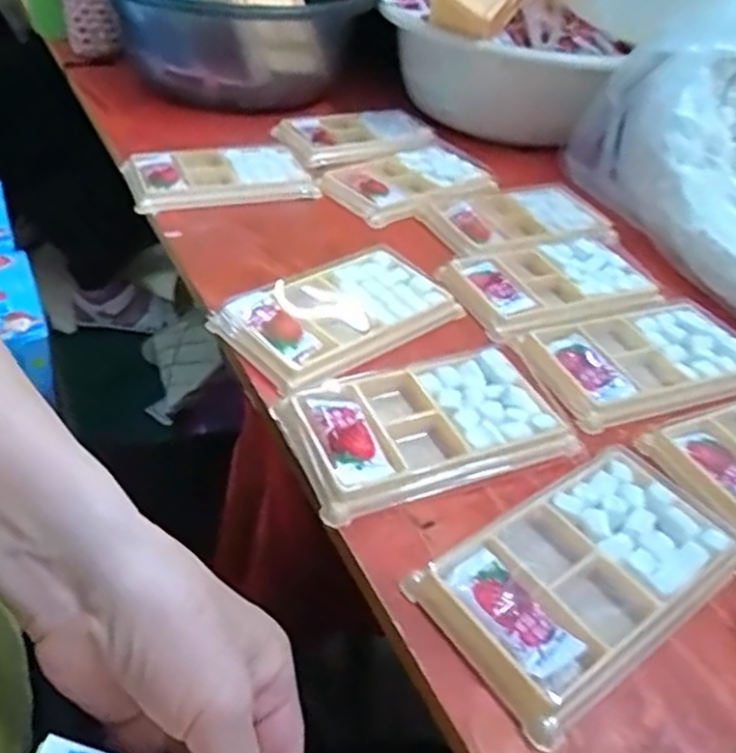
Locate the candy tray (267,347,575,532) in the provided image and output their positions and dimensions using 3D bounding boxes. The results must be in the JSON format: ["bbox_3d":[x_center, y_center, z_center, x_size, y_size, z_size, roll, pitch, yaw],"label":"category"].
[{"bbox_3d":[0.029,0.022,0.351,0.132,0.010,0.081,-15,46,-23],"label":"candy tray"}]

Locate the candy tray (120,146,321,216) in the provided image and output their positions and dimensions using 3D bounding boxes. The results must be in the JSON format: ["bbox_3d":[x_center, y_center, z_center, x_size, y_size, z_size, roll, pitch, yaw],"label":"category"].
[{"bbox_3d":[-0.116,-0.158,0.539,0.132,0.012,0.083,-12,45,-20],"label":"candy tray"}]

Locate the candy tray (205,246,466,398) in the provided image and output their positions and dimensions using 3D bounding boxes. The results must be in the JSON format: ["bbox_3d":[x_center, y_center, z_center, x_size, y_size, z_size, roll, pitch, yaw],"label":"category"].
[{"bbox_3d":[-0.015,-0.041,0.416,0.135,0.013,0.091,-27,52,-32],"label":"candy tray"}]

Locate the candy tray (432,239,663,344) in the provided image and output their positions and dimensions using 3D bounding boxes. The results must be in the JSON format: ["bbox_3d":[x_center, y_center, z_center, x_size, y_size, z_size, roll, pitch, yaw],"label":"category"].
[{"bbox_3d":[0.123,-0.062,0.470,0.136,0.014,0.084,-13,45,-20],"label":"candy tray"}]

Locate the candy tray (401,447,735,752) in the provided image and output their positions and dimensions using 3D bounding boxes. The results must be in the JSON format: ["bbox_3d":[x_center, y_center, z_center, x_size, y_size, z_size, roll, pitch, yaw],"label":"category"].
[{"bbox_3d":[0.093,0.081,0.296,0.136,0.012,0.077,-24,50,-29],"label":"candy tray"}]

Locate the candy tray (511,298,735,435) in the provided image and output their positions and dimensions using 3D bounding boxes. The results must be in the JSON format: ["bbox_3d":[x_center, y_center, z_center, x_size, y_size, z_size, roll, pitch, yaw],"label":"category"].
[{"bbox_3d":[0.163,-0.011,0.413,0.137,0.011,0.086,-12,45,-19],"label":"candy tray"}]

